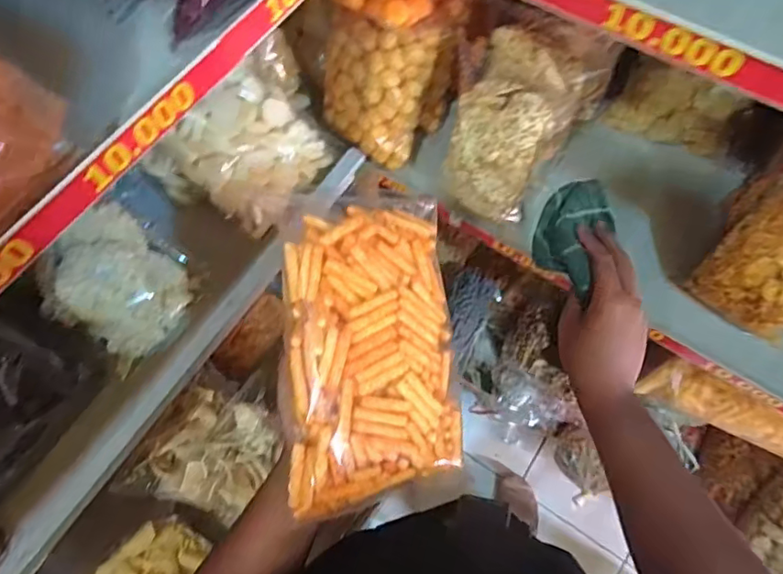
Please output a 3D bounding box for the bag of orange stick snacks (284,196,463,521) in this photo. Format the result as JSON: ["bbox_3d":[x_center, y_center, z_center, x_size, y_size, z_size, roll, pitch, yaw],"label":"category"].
[{"bbox_3d":[-0.017,0.043,0.448,0.138,0.060,0.237,3,78,-20],"label":"bag of orange stick snacks"}]

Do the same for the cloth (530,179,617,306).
[{"bbox_3d":[0.185,-0.059,0.556,0.068,0.026,0.142,22,53,11],"label":"cloth"}]

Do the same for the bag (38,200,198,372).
[{"bbox_3d":[-0.301,0.001,0.619,0.159,0.046,0.135,43,73,-25],"label":"bag"}]

